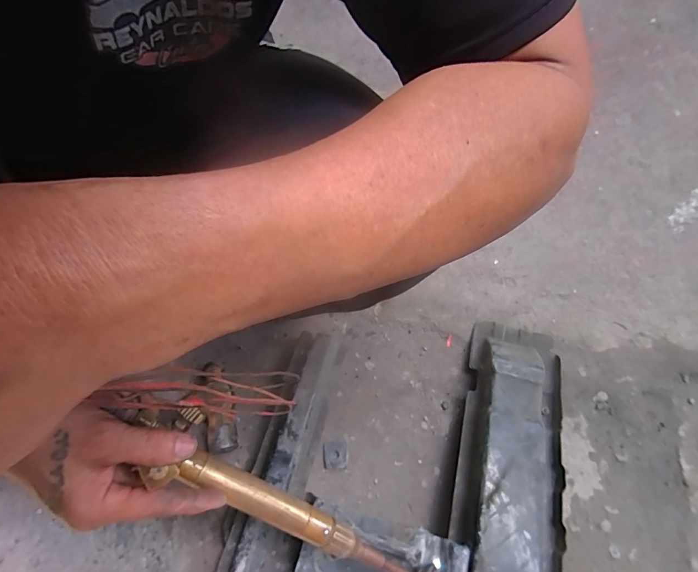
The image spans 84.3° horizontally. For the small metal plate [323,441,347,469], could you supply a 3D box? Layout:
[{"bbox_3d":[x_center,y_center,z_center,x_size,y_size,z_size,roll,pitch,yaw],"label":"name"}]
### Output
[{"bbox_3d":[-0.019,0.230,0.524,0.031,0.004,0.033,-5,68,-4],"label":"small metal plate"}]

